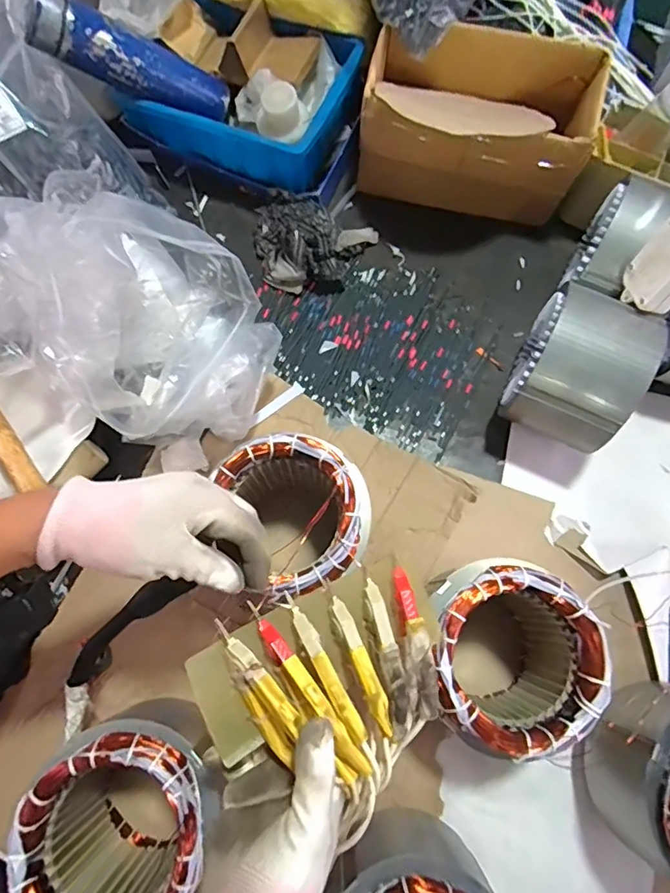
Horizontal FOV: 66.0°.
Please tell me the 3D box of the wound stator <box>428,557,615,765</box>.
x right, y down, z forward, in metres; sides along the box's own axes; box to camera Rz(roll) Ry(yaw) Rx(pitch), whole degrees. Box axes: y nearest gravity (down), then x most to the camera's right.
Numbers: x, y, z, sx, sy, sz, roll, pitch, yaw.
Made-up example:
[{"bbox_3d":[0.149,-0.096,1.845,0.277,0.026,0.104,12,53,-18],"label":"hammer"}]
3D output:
[{"bbox_3d":[0.146,0.179,0.469,0.131,0.142,0.140,0,75,1],"label":"wound stator"}]

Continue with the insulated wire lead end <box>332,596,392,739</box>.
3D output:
[{"bbox_3d":[0.019,0.148,0.350,0.012,0.013,0.090,-22,76,-5],"label":"insulated wire lead end"}]

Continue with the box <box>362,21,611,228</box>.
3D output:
[{"bbox_3d":[0.180,-0.414,0.670,0.273,0.138,0.154,14,75,4],"label":"box"}]

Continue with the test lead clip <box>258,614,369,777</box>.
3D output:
[{"bbox_3d":[-0.019,0.158,0.338,0.015,0.018,0.128,-38,75,-9],"label":"test lead clip"}]

